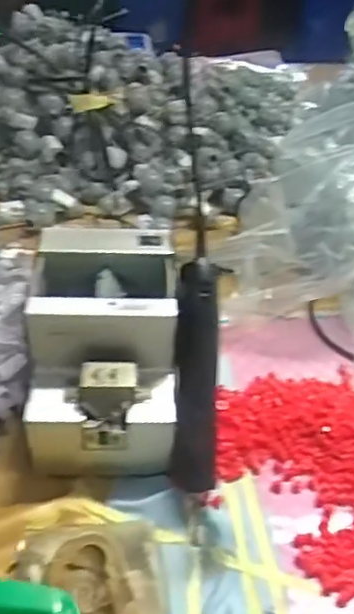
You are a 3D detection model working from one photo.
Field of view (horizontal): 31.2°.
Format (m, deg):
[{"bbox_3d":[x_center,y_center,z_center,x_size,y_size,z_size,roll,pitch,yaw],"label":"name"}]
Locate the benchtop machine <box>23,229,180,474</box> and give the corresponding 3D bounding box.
[{"bbox_3d":[-0.064,0.032,0.566,0.121,0.128,0.186,-1,42,-4],"label":"benchtop machine"}]

